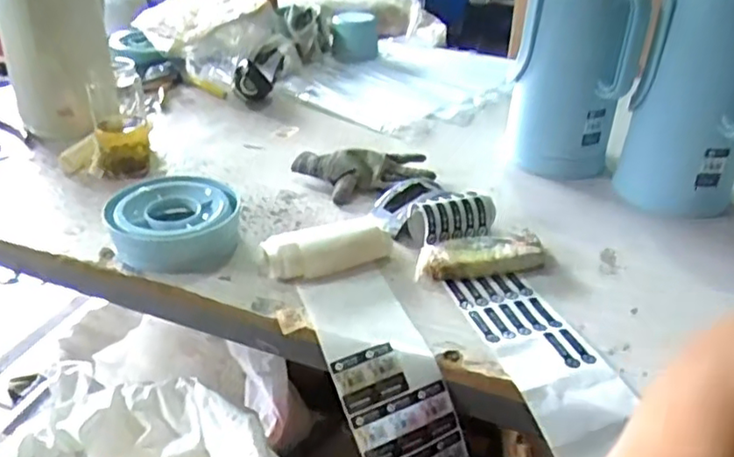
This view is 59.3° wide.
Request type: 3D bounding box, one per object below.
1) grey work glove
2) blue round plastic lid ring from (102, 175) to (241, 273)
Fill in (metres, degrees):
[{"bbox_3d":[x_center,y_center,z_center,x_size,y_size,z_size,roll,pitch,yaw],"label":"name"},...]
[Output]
[{"bbox_3d":[-0.007,-0.081,0.931,0.206,0.036,0.096,-1,32,-5],"label":"grey work glove"},{"bbox_3d":[-0.229,-0.011,0.791,0.134,0.061,0.148,13,33,16],"label":"blue round plastic lid ring"}]

